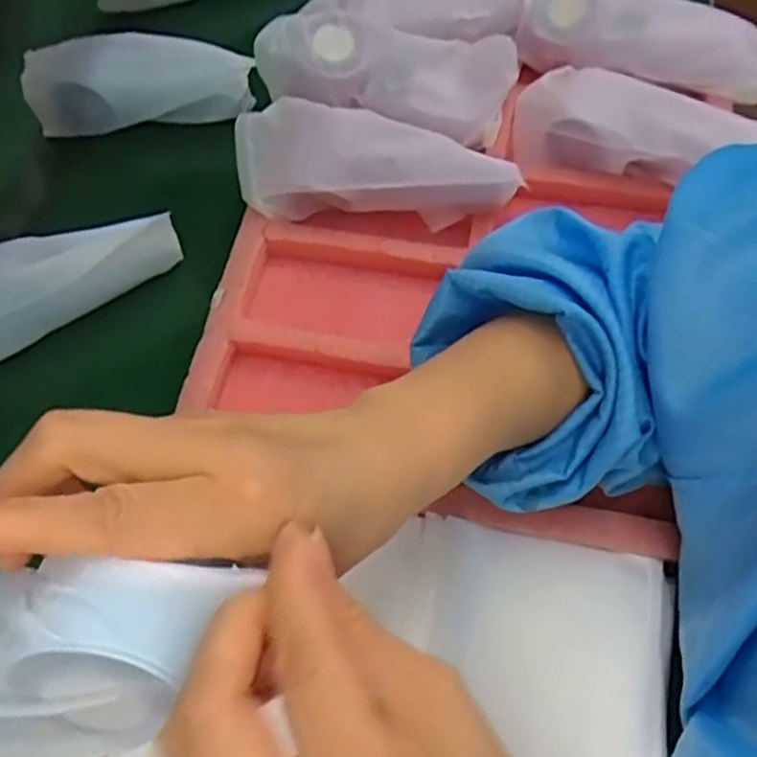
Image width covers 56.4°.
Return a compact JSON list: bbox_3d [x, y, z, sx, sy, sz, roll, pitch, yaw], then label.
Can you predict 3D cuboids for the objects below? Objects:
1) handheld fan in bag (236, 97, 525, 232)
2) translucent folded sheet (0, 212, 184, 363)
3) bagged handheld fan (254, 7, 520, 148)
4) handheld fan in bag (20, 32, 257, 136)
[{"bbox_3d":[-0.004,-0.151,0.488,0.190,0.051,0.067,1,62,5],"label":"handheld fan in bag"},{"bbox_3d":[-0.243,-0.068,0.488,0.201,0.049,0.062,-32,64,-13],"label":"translucent folded sheet"},{"bbox_3d":[0.006,-0.229,0.522,0.177,0.063,0.066,14,64,11],"label":"bagged handheld fan"},{"bbox_3d":[-0.197,-0.248,0.590,0.183,0.048,0.060,-1,62,4],"label":"handheld fan in bag"}]

